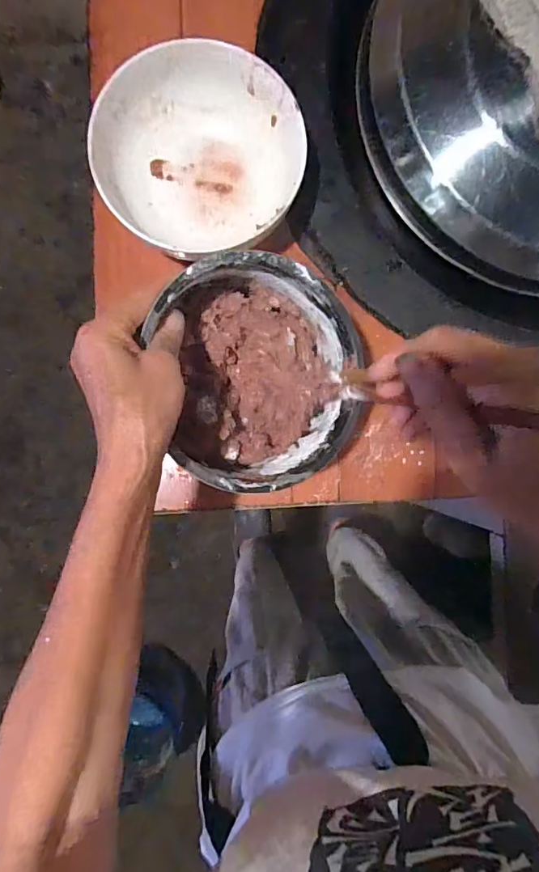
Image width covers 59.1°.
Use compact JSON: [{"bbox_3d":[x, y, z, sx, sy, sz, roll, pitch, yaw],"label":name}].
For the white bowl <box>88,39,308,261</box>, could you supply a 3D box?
[{"bbox_3d":[-0.064,-0.267,0.449,0.181,0.064,0.171,0,90,-1],"label":"white bowl"}]

